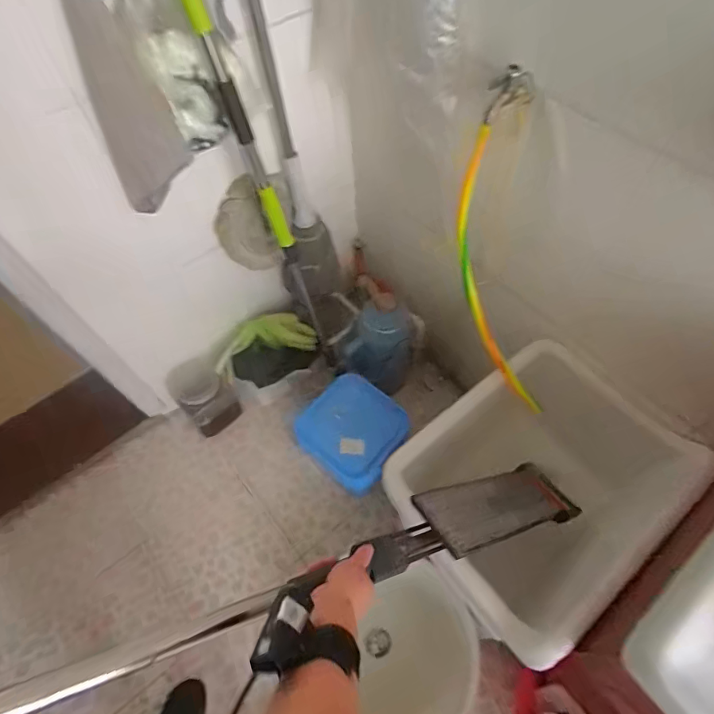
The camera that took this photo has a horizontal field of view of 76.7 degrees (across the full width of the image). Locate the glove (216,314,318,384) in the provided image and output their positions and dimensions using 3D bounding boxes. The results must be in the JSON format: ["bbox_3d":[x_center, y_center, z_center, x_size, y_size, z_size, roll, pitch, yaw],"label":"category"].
[{"bbox_3d":[-0.279,-0.047,1.328,0.299,0.079,0.134,-26,62,-12],"label":"glove"}]

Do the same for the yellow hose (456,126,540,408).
[{"bbox_3d":[0.228,-0.132,0.792,0.045,0.120,0.463,-14,99,-5],"label":"yellow hose"}]

